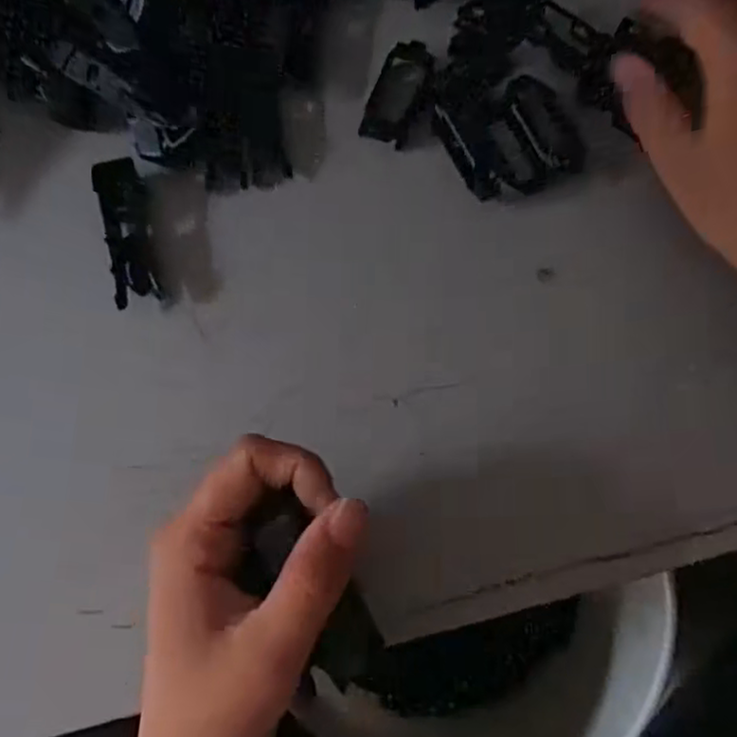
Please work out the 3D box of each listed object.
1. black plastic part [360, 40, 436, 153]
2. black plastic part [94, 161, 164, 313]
[{"bbox_3d":[0.014,-0.129,0.320,0.023,0.004,0.049,20,79,4],"label":"black plastic part"},{"bbox_3d":[-0.105,-0.060,0.302,0.020,0.013,0.063,-12,79,-3],"label":"black plastic part"}]

